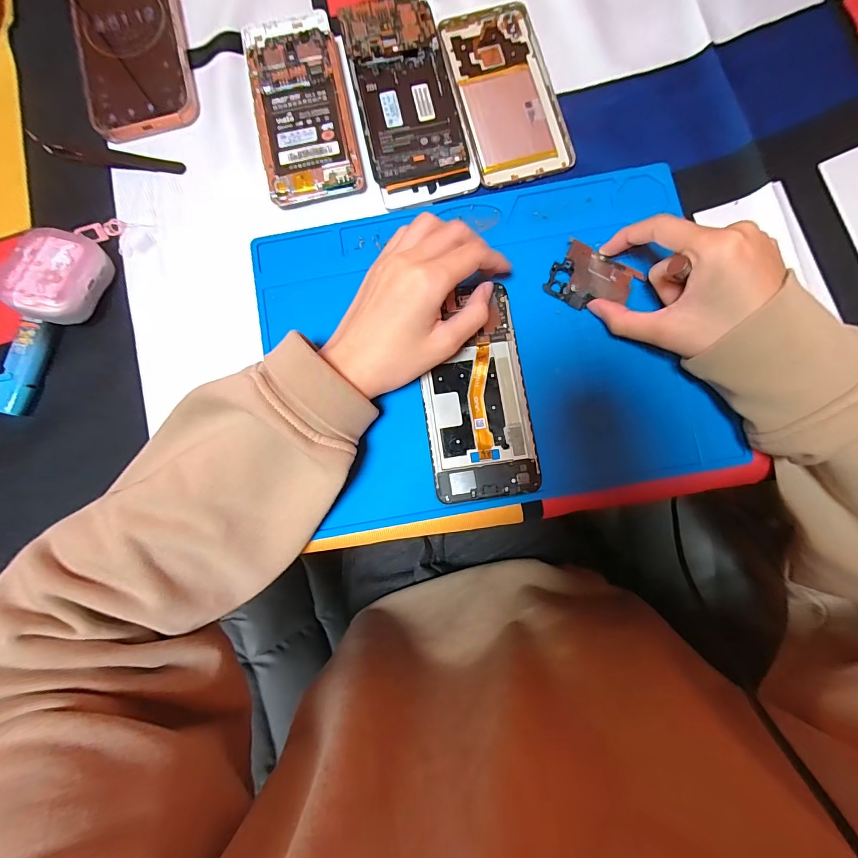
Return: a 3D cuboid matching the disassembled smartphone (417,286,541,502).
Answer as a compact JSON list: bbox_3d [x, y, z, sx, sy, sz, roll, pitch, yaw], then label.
[{"bbox_3d":[0.032,-0.025,0.274,0.070,0.006,0.144,-8,83,1],"label":"disassembled smartphone"}]

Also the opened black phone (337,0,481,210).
[{"bbox_3d":[-0.017,-0.253,0.302,0.073,0.014,0.163,-14,83,0],"label":"opened black phone"}]

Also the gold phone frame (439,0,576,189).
[{"bbox_3d":[0.059,-0.266,0.306,0.075,0.004,0.154,-14,83,0],"label":"gold phone frame"}]

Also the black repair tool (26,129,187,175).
[{"bbox_3d":[-0.256,-0.215,0.309,0.126,0.007,0.017,10,83,3],"label":"black repair tool"}]

